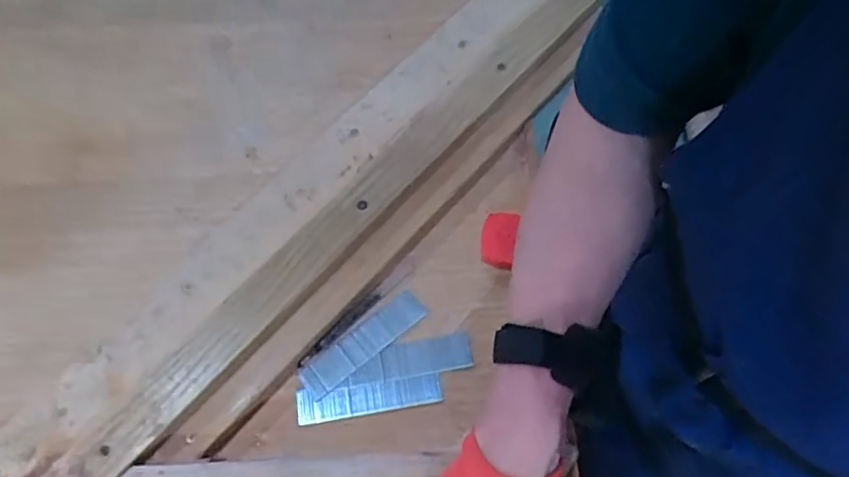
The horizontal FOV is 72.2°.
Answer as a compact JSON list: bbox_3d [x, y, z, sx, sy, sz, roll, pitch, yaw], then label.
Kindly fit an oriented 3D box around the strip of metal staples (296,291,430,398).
[{"bbox_3d":[-0.050,0.084,0.476,0.112,0.004,0.028,-37,74,-15],"label":"strip of metal staples"}]

